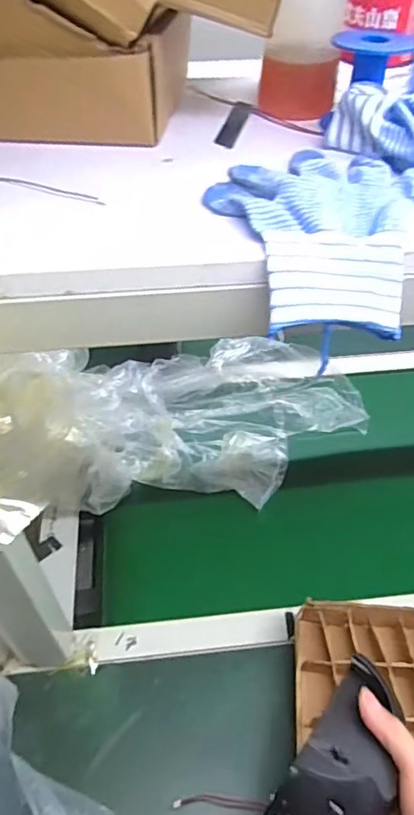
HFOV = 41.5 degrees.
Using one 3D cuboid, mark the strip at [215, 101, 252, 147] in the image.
[{"bbox_3d":[0.023,-0.240,0.455,0.016,0.004,0.098,10,49,9],"label":"strip"}]

